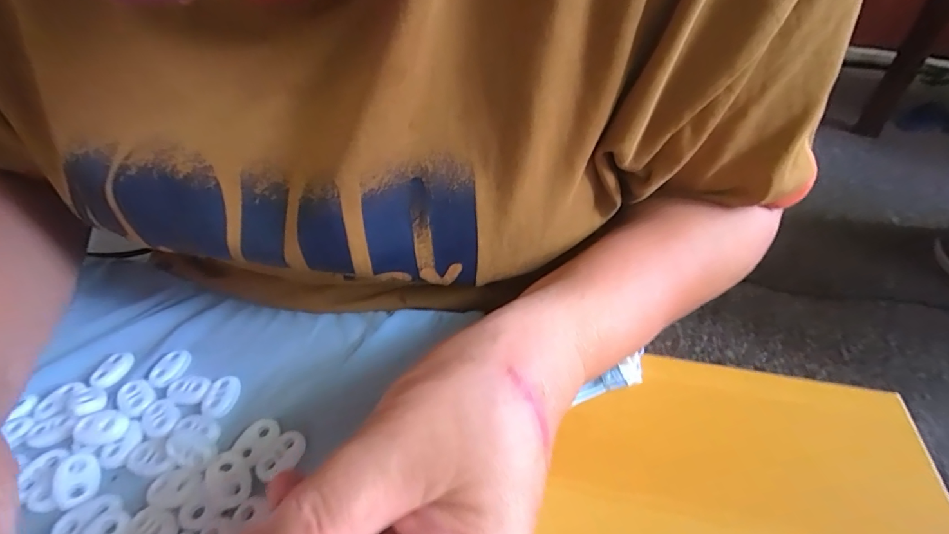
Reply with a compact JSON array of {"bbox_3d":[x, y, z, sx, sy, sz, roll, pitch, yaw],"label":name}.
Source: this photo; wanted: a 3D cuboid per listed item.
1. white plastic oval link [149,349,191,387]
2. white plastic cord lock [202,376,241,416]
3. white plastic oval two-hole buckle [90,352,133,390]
[{"bbox_3d":[-0.163,0.054,0.222,0.017,0.004,0.021,20,50,26],"label":"white plastic oval link"},{"bbox_3d":[-0.126,0.064,0.207,0.014,0.004,0.021,2,44,10],"label":"white plastic cord lock"},{"bbox_3d":[-0.196,0.055,0.224,0.017,0.004,0.021,16,48,22],"label":"white plastic oval two-hole buckle"}]

